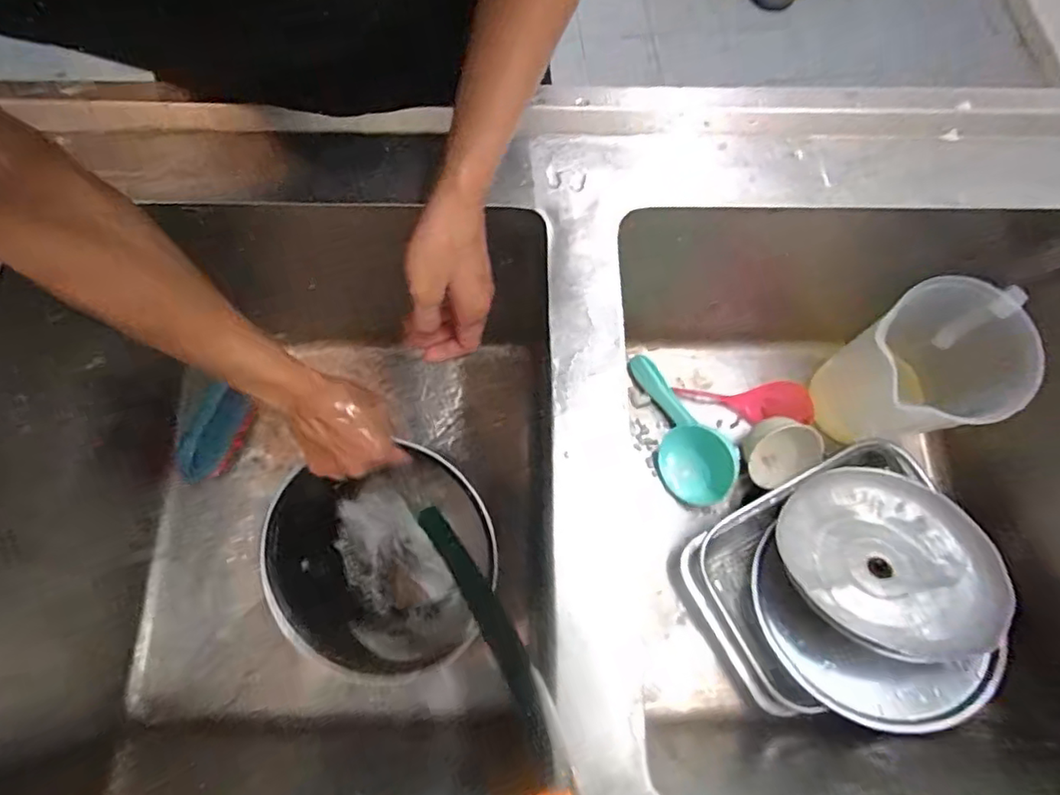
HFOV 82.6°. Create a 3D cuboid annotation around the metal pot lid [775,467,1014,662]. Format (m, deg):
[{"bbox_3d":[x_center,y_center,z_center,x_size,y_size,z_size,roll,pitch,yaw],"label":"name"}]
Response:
[{"bbox_3d":[0.389,0.175,0.664,0.210,0.023,0.207,-3,54,4],"label":"metal pot lid"}]

